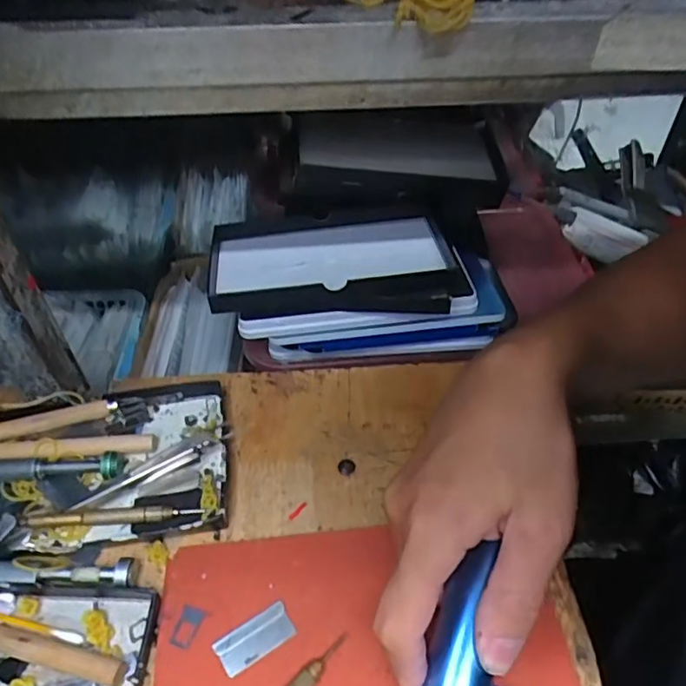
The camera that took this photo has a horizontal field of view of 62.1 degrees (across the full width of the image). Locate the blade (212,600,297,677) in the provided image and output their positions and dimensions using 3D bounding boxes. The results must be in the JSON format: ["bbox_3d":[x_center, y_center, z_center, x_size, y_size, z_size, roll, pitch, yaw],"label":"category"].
[{"bbox_3d":[-0.044,0.148,0.286,0.038,0.004,0.019,-25,50,-23],"label":"blade"}]

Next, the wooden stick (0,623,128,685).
[{"bbox_3d":[-0.152,0.149,0.278,0.100,0.010,0.013,9,46,9],"label":"wooden stick"}]

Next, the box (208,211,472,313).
[{"bbox_3d":[-0.011,-0.068,0.451,0.188,0.032,0.113,-2,45,-2],"label":"box"}]

